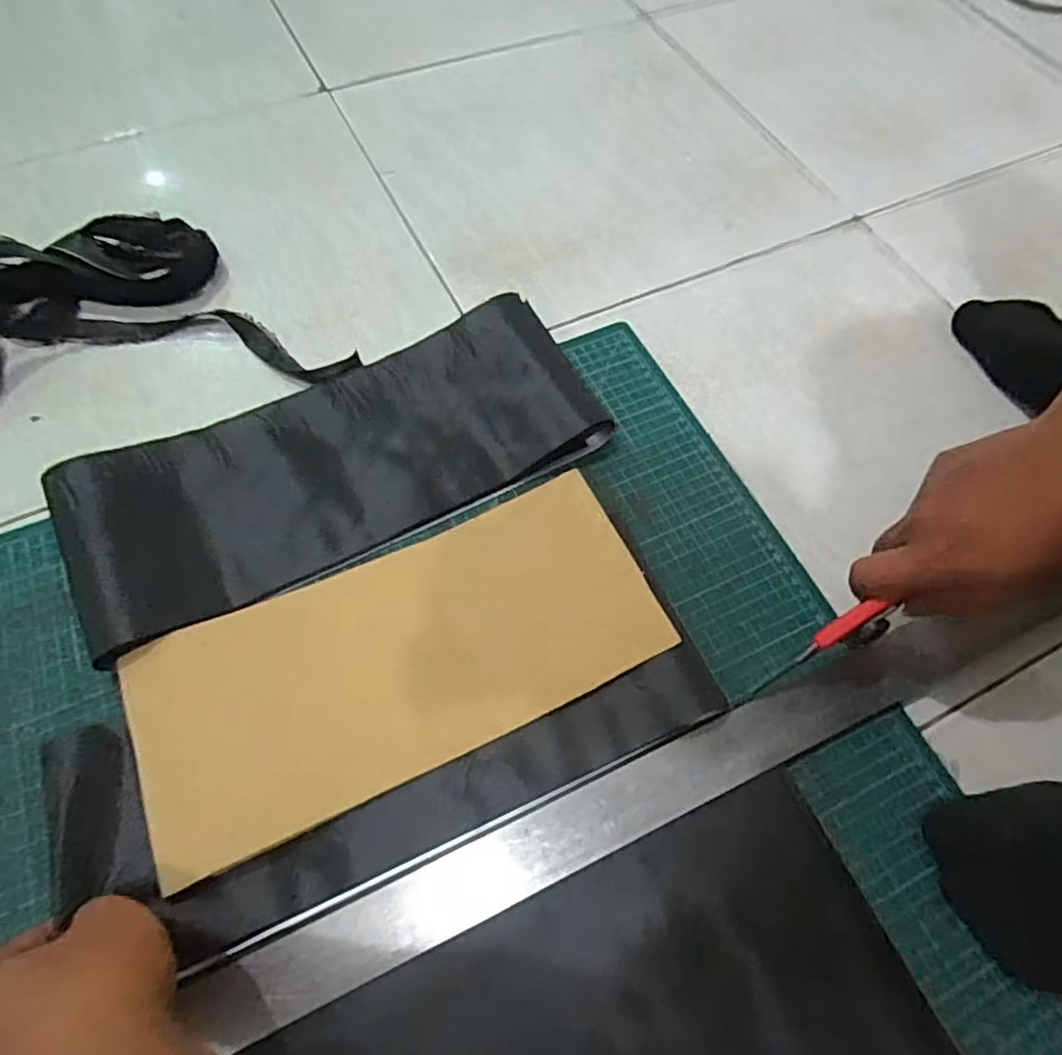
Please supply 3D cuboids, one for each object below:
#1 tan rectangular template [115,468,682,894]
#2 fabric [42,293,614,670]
[{"bbox_3d":[-0.081,0.077,0.404,0.312,0.026,0.140,-22,66,-14],"label":"tan rectangular template"},{"bbox_3d":[-0.132,-0.054,0.464,0.371,0.028,0.142,-25,68,-15],"label":"fabric"}]

